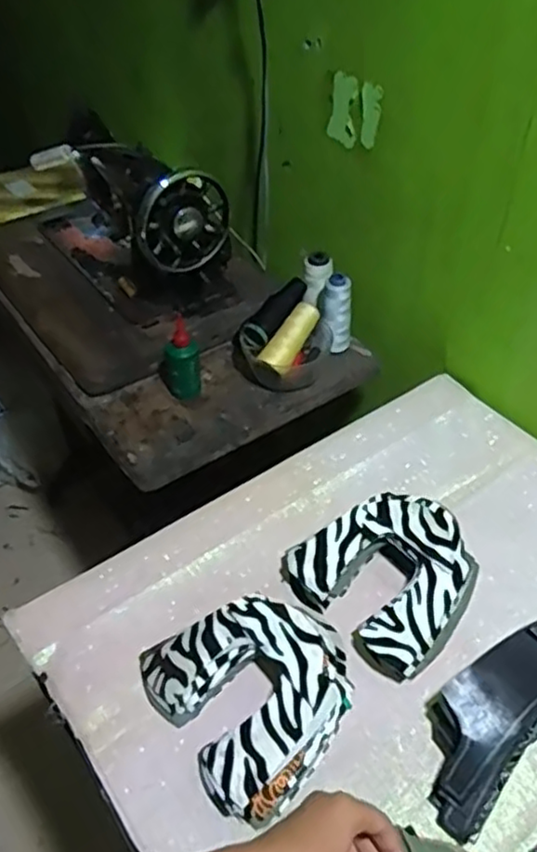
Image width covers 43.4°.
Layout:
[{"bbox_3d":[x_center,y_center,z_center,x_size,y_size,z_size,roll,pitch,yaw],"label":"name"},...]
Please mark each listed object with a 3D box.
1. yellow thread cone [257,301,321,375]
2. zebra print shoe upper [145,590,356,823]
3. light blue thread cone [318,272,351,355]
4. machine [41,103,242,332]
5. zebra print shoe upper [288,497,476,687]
[{"bbox_3d":[0.031,-0.119,0.911,0.038,0.034,0.119,23,64,23],"label":"yellow thread cone"},{"bbox_3d":[-0.010,0.226,0.594,0.158,0.046,0.172,-28,50,-25],"label":"zebra print shoe upper"},{"bbox_3d":[0.094,-0.151,0.935,0.043,0.112,0.043,7,44,8],"label":"light blue thread cone"},{"bbox_3d":[-0.222,-0.343,1.057,0.171,0.220,0.398,-27,50,-25],"label":"machine"},{"bbox_3d":[0.120,0.140,0.664,0.150,0.059,0.164,-32,52,-28],"label":"zebra print shoe upper"}]

